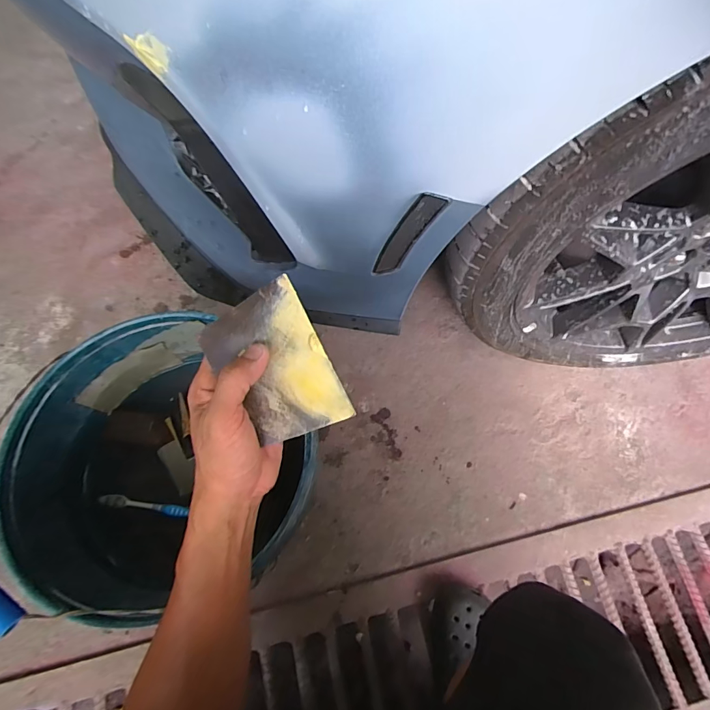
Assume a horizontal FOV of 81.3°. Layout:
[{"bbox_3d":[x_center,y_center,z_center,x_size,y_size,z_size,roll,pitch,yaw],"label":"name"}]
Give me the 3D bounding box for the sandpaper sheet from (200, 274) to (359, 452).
[{"bbox_3d":[-0.060,0.010,0.325,0.081,0.006,0.116,-30,93,3],"label":"sandpaper sheet"}]

